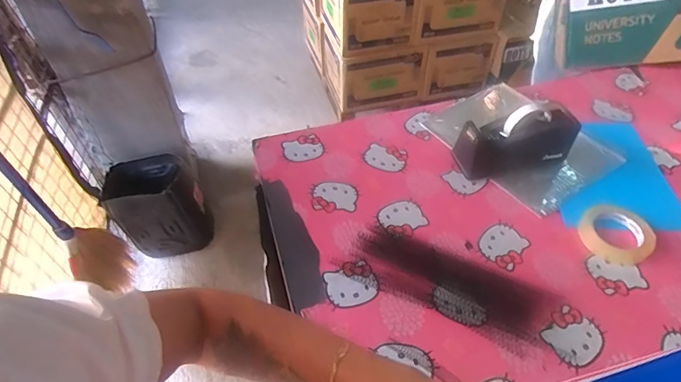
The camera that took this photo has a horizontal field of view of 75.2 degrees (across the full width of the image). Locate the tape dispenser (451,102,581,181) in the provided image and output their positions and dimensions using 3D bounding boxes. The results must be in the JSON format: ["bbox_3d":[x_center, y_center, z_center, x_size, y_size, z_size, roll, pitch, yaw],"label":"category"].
[{"bbox_3d":[0.312,-0.087,0.782,0.204,0.104,0.067,-8,47,-7],"label":"tape dispenser"}]

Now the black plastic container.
[{"bbox_3d":[-0.685,0.072,1.664,0.373,0.355,0.236,-4,47,-4],"label":"black plastic container"}]

